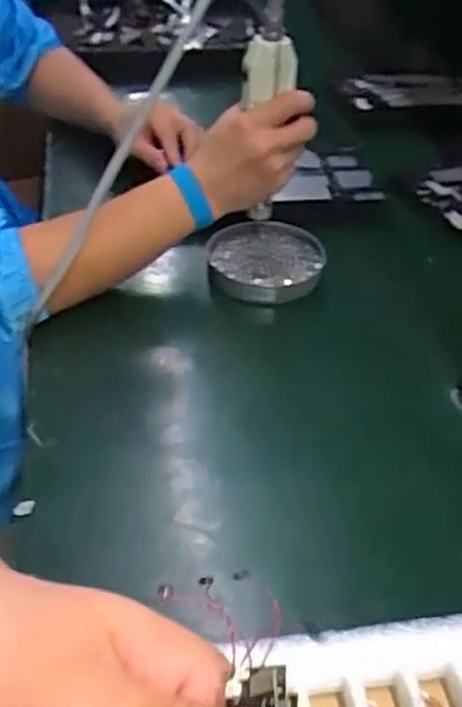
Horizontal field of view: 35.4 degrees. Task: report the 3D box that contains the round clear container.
[{"bbox_3d":[0.037,-0.091,0.718,0.112,0.021,0.115,3,41,-3],"label":"round clear container"}]

